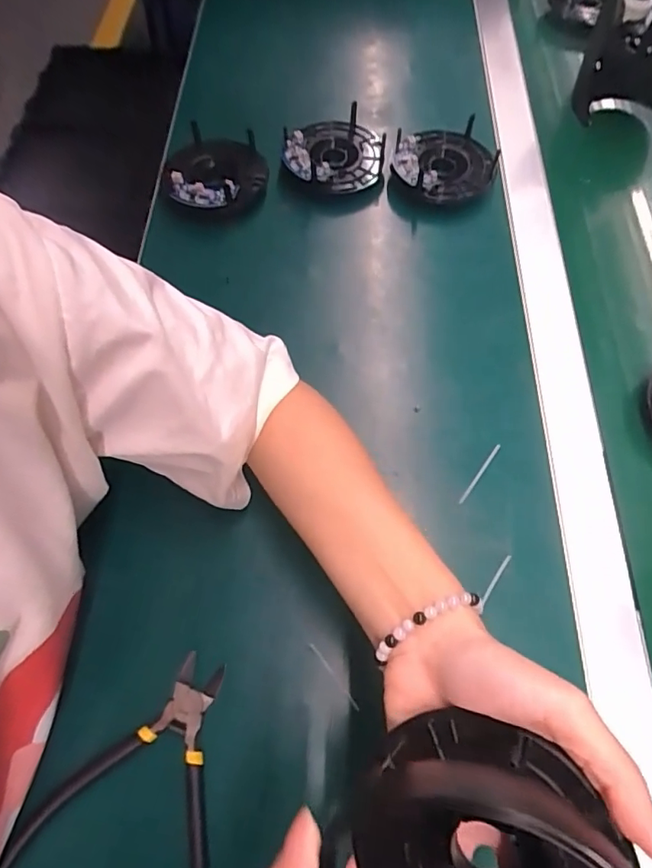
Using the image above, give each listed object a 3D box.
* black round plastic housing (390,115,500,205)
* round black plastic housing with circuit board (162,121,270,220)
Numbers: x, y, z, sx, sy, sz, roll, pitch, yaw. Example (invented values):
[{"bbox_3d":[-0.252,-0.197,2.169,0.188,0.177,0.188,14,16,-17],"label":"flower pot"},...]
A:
[{"bbox_3d":[0.114,-0.262,0.498,0.097,0.028,0.096,0,64,0],"label":"black round plastic housing"},{"bbox_3d":[-0.105,-0.245,0.496,0.093,0.033,0.093,0,64,0],"label":"round black plastic housing with circuit board"}]

